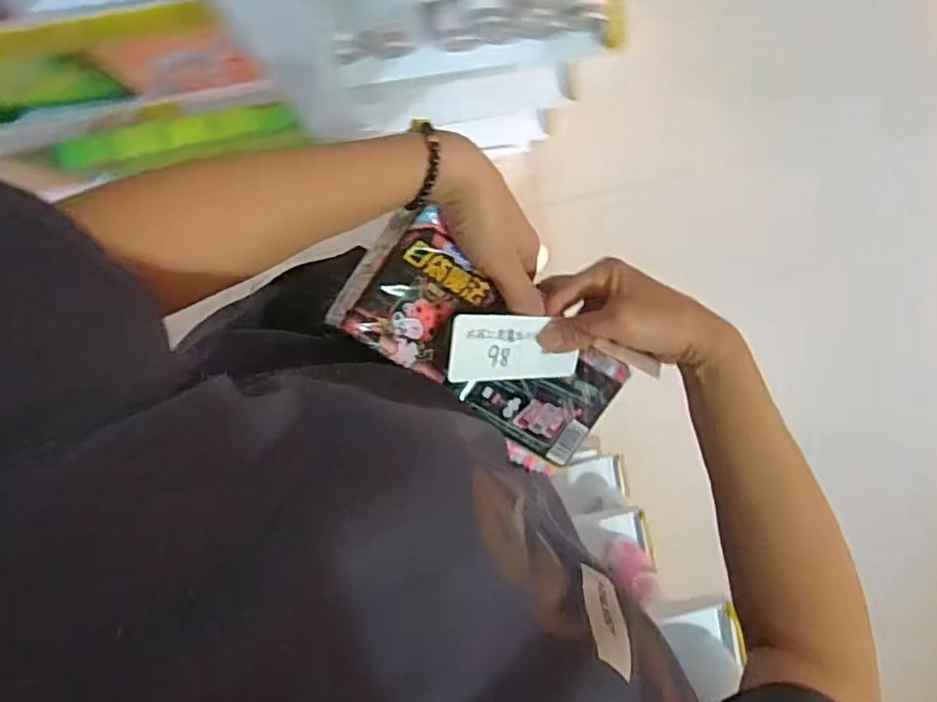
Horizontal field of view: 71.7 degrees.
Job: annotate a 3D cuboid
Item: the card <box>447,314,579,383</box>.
[{"bbox_3d":[0.033,-0.001,0.426,0.106,0.004,0.043,1,104,-36],"label":"card"}]

